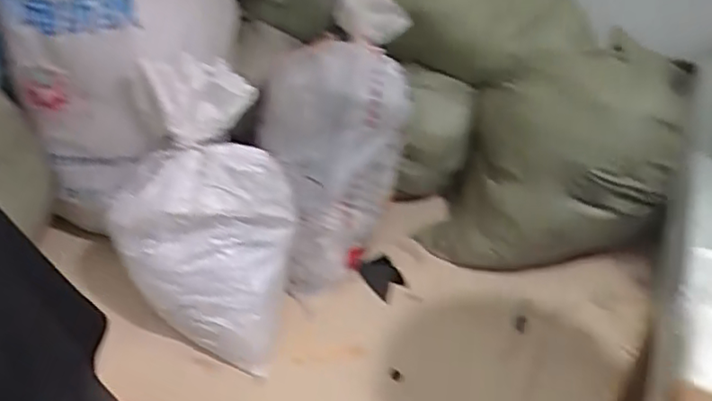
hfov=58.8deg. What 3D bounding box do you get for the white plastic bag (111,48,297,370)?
[{"bbox_3d":[-0.311,0.027,1.316,0.356,0.230,0.596,9,80,-12],"label":"white plastic bag"}]

